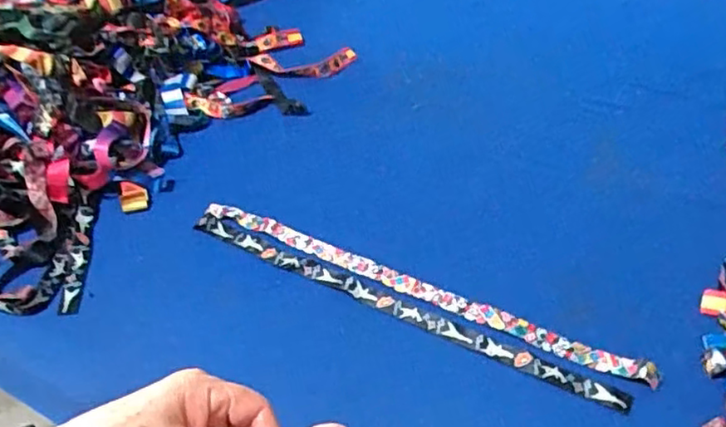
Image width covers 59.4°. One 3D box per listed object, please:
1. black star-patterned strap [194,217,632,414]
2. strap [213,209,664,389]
[{"bbox_3d":[0.024,0.080,0.579,0.422,0.008,0.022,20,50,21],"label":"black star-patterned strap"},{"bbox_3d":[0.041,0.064,0.592,0.439,0.011,0.023,19,50,20],"label":"strap"}]

